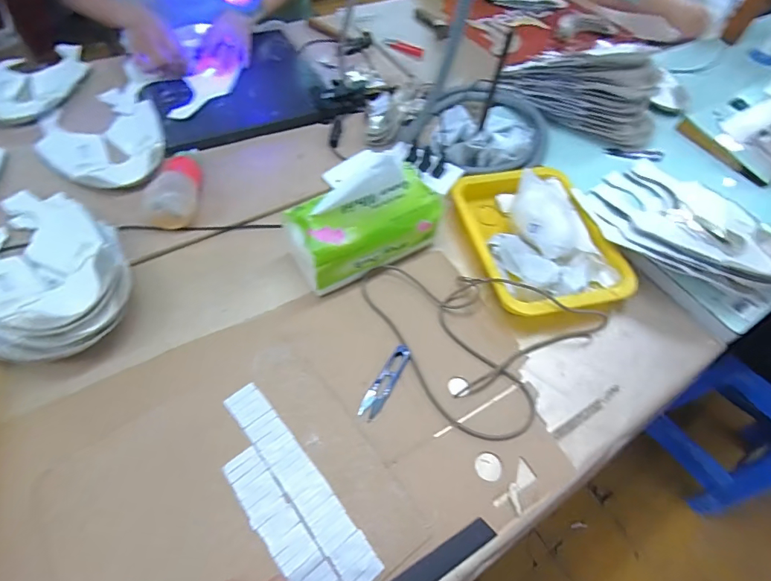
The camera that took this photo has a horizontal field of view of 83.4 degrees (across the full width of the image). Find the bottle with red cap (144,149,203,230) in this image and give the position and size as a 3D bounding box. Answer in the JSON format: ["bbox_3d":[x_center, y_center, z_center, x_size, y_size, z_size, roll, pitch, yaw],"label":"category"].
[{"bbox_3d":[-0.297,-0.154,0.620,0.055,0.044,0.157,-1,56,-6],"label":"bottle with red cap"}]

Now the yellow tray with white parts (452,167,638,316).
[{"bbox_3d":[0.221,-0.085,0.624,0.189,0.066,0.254,-8,57,-11],"label":"yellow tray with white parts"}]

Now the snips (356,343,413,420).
[{"bbox_3d":[0.001,0.107,0.518,0.023,0.004,0.103,27,57,12],"label":"snips"}]

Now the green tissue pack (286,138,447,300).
[{"bbox_3d":[-0.023,-0.103,0.555,0.200,0.162,0.087,-23,61,-20],"label":"green tissue pack"}]

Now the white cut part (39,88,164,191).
[{"bbox_3d":[-0.450,-0.243,0.702,0.179,0.014,0.234,-32,64,-24],"label":"white cut part"}]

